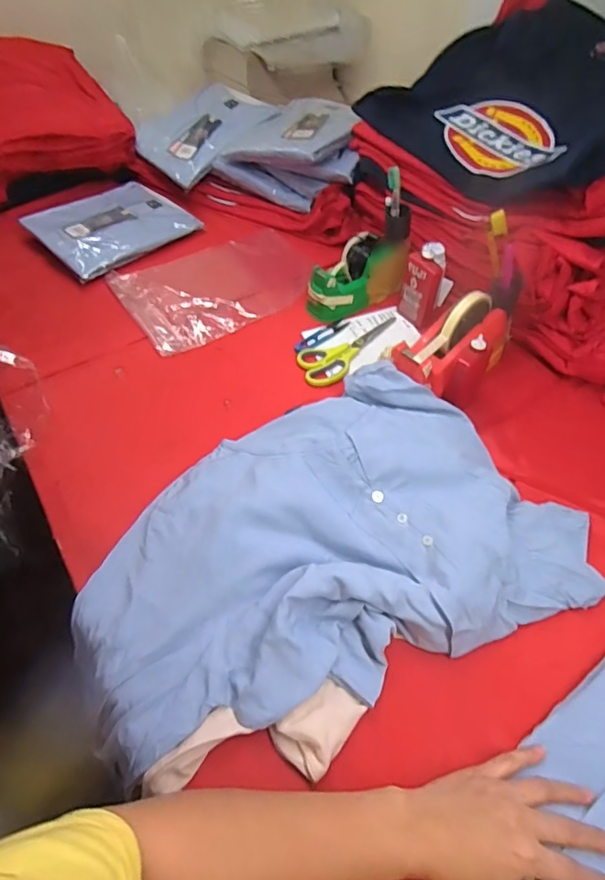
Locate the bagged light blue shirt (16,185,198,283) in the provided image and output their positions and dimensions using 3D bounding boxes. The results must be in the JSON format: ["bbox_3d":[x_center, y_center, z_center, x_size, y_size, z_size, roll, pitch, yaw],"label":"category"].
[{"bbox_3d":[-0.350,-0.398,0.953,0.226,0.024,0.259,38,57,25],"label":"bagged light blue shirt"}]

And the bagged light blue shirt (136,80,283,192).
[{"bbox_3d":[-0.206,-0.630,1.042,0.229,0.035,0.265,40,74,21],"label":"bagged light blue shirt"}]

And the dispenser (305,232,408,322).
[{"bbox_3d":[0.086,-0.254,0.803,0.159,0.083,0.067,-29,58,-25],"label":"dispenser"}]

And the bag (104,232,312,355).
[{"bbox_3d":[-0.139,-0.259,0.861,0.303,0.019,0.240,-21,53,-16],"label":"bag"}]

